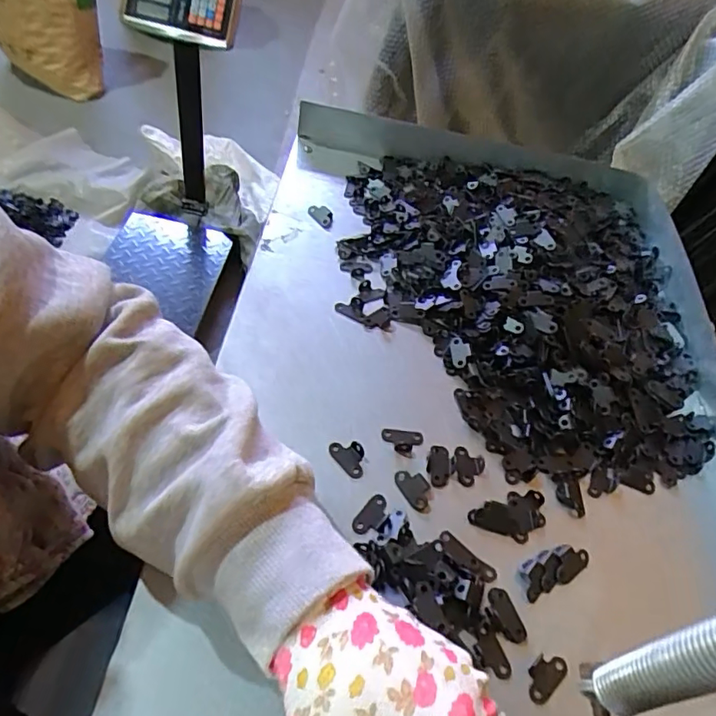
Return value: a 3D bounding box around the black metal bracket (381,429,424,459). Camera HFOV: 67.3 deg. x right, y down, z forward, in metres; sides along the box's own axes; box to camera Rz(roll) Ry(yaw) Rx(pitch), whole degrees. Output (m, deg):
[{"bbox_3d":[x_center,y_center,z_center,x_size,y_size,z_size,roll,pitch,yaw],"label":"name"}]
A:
[{"bbox_3d":[0.031,0.057,0.373,0.029,0.004,0.021,12,52,-3],"label":"black metal bracket"}]

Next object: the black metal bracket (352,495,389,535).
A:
[{"bbox_3d":[0.009,0.099,0.337,0.015,0.004,0.030,34,54,13],"label":"black metal bracket"}]

